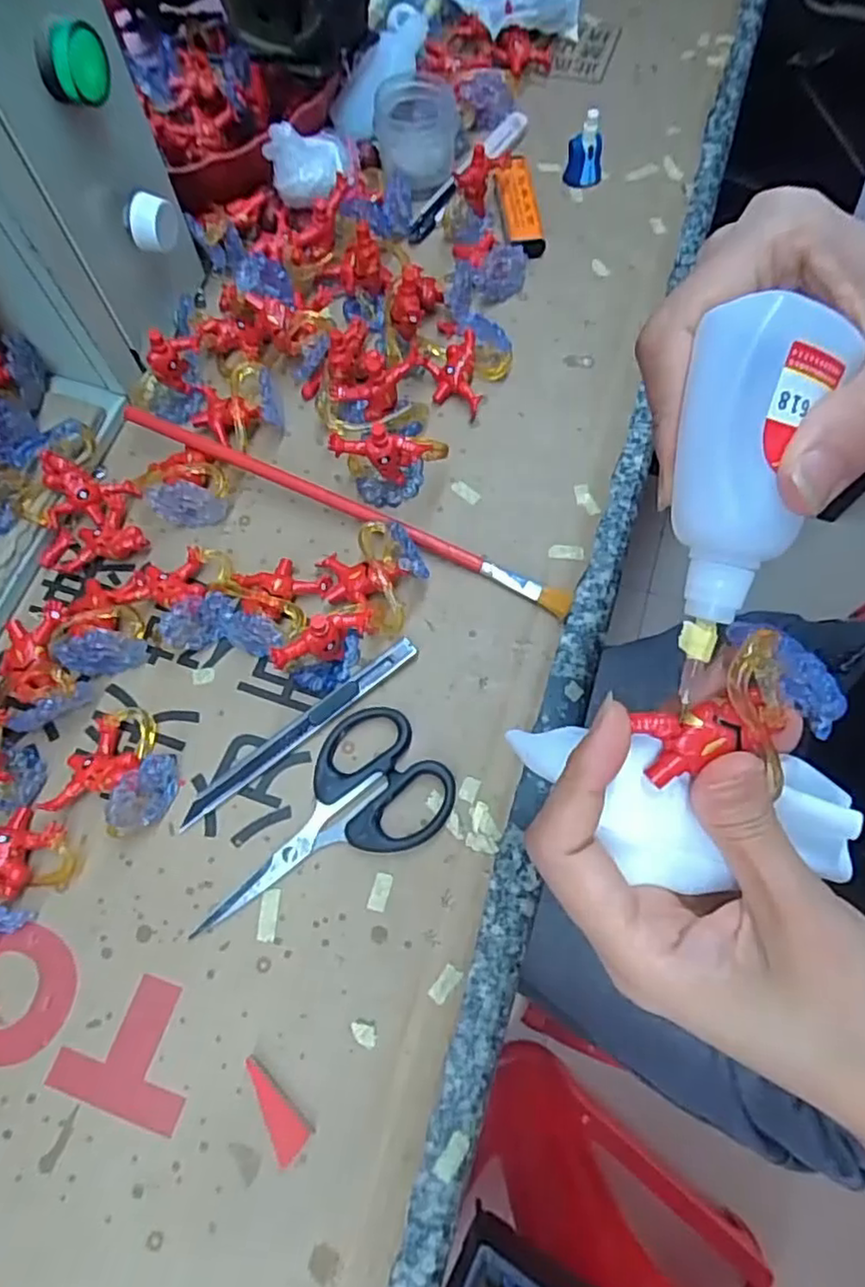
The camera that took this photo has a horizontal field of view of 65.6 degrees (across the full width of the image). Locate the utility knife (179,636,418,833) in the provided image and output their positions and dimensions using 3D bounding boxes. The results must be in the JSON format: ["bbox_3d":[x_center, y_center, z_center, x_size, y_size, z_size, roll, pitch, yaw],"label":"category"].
[{"bbox_3d":[-0.062,0.041,0.320,0.133,0.008,0.011,-37,75,-14],"label":"utility knife"}]

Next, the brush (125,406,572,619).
[{"bbox_3d":[-0.048,-0.072,0.357,0.258,0.013,0.012,24,71,7],"label":"brush"}]

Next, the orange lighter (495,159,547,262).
[{"bbox_3d":[0.056,-0.276,0.425,0.023,0.016,0.083,-7,70,-4],"label":"orange lighter"}]

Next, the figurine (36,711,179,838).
[{"bbox_3d":[-0.144,0.056,0.305,0.052,0.029,0.053,1,70,-1],"label":"figurine"}]

